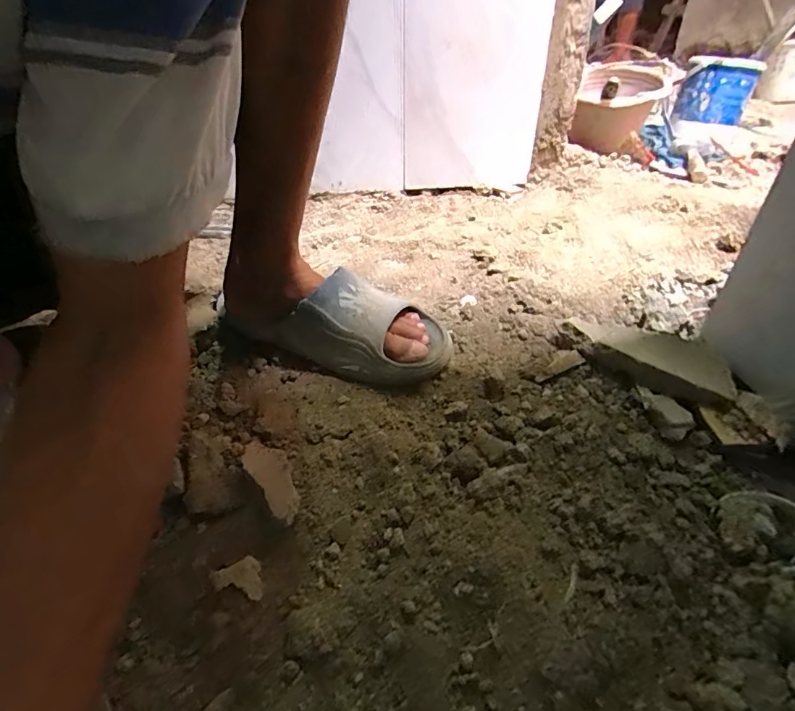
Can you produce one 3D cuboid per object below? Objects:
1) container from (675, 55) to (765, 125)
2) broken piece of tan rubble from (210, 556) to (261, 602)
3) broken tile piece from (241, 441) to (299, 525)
[{"bbox_3d":[0.866,-0.722,1.238,0.173,0.148,0.114,18,41,25],"label":"container"},{"bbox_3d":[-0.119,0.165,0.342,0.039,0.004,0.026,12,69,4],"label":"broken piece of tan rubble"},{"bbox_3d":[-0.101,0.101,0.373,0.032,0.008,0.070,-24,66,-28],"label":"broken tile piece"}]

